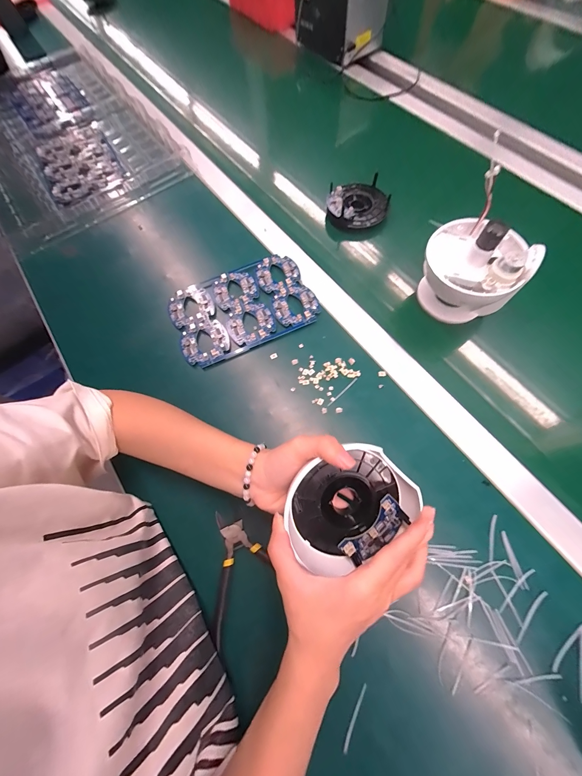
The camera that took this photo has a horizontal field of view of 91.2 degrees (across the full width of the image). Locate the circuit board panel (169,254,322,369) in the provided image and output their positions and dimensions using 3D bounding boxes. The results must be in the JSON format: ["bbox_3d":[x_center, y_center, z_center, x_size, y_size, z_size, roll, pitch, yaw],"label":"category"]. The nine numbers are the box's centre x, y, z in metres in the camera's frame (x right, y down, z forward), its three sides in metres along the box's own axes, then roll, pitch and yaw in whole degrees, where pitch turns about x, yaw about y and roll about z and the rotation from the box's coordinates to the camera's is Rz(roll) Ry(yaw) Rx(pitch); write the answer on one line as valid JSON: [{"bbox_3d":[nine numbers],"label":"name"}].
[{"bbox_3d":[-0.069,-0.117,0.413,0.197,0.013,0.132,-22,68,-7],"label":"circuit board panel"}]

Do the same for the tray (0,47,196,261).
[{"bbox_3d":[-0.480,-0.525,0.569,0.340,0.027,0.566,-36,70,-11],"label":"tray"}]

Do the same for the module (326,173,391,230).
[{"bbox_3d":[0.109,-0.305,0.477,0.095,0.035,0.096,-2,68,2],"label":"module"}]

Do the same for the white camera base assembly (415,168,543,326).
[{"bbox_3d":[0.230,-0.153,0.365,0.115,0.118,0.114,41,75,17],"label":"white camera base assembly"}]

